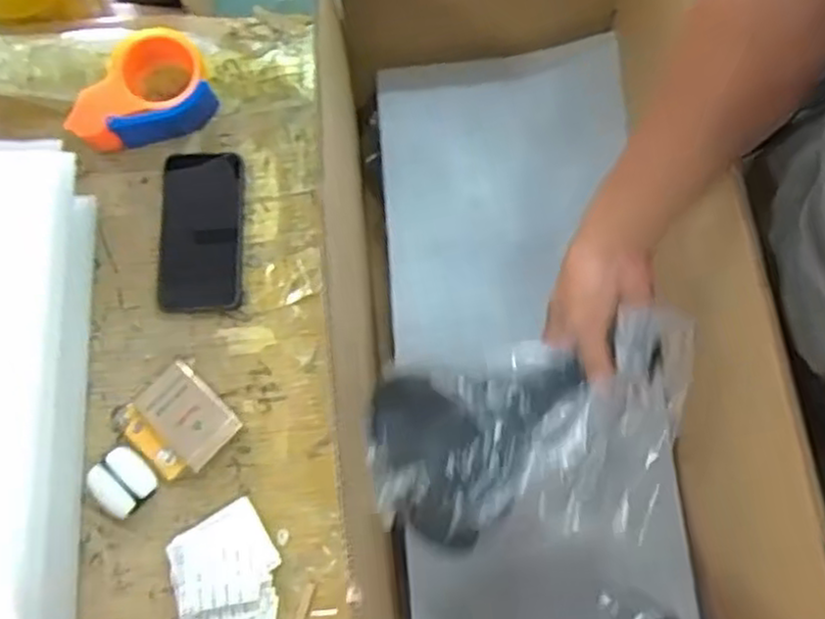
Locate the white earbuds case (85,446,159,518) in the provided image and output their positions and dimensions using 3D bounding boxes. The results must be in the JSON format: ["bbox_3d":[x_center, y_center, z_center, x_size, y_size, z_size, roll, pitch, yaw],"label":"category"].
[{"bbox_3d":[-0.256,0.154,0.635,0.053,0.031,0.051,44,78,12],"label":"white earbuds case"}]

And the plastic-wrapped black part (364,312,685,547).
[{"bbox_3d":[0.095,0.103,0.590,0.258,0.077,0.157,-7,73,-2],"label":"plastic-wrapped black part"}]

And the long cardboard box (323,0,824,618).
[{"bbox_3d":[0.133,0.046,0.634,0.344,0.216,0.807,-4,73,-1],"label":"long cardboard box"}]

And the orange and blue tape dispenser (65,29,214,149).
[{"bbox_3d":[-0.270,-0.224,0.724,0.135,0.067,0.112,-15,74,-4],"label":"orange and blue tape dispenser"}]

